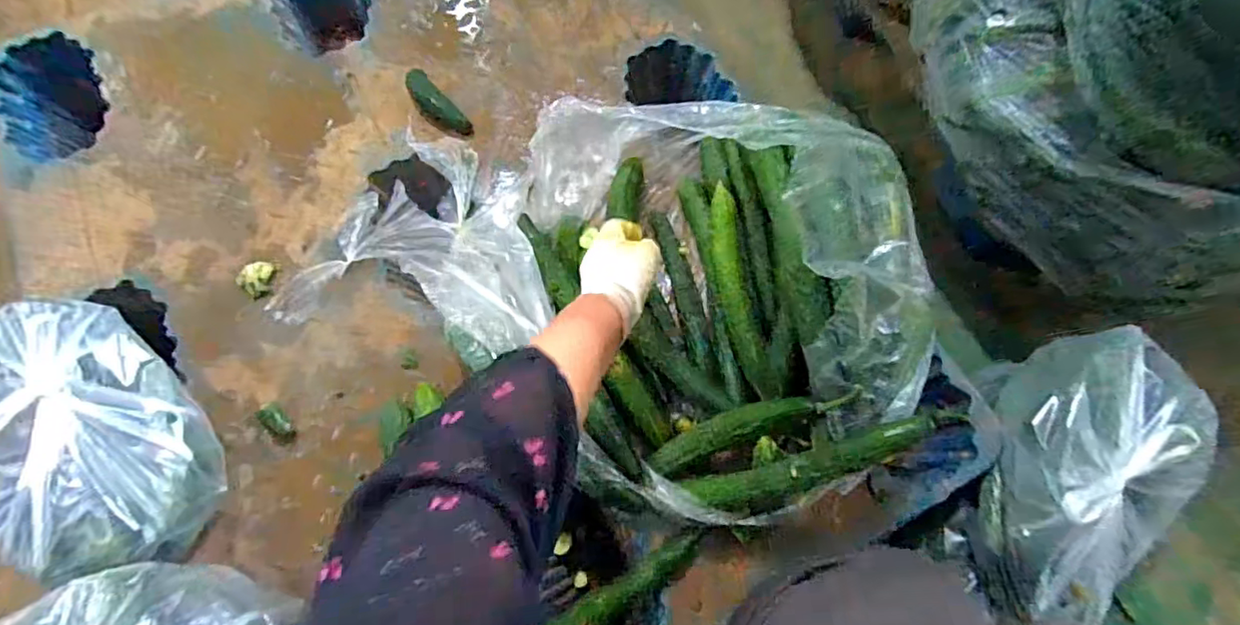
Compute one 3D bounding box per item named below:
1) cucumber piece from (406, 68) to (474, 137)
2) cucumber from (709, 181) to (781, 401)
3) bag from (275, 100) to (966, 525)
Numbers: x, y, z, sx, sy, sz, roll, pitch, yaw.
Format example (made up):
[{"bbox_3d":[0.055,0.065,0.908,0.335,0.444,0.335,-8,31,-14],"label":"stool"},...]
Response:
[{"bbox_3d":[-0.258,-0.292,0.802,0.041,0.029,0.122,-40,76,-12],"label":"cucumber piece"},{"bbox_3d":[0.135,-0.022,0.653,0.036,0.069,0.242,-9,71,-2],"label":"cucumber"},{"bbox_3d":[0.000,-0.061,0.615,0.618,0.230,0.393,41,78,13],"label":"bag"}]

